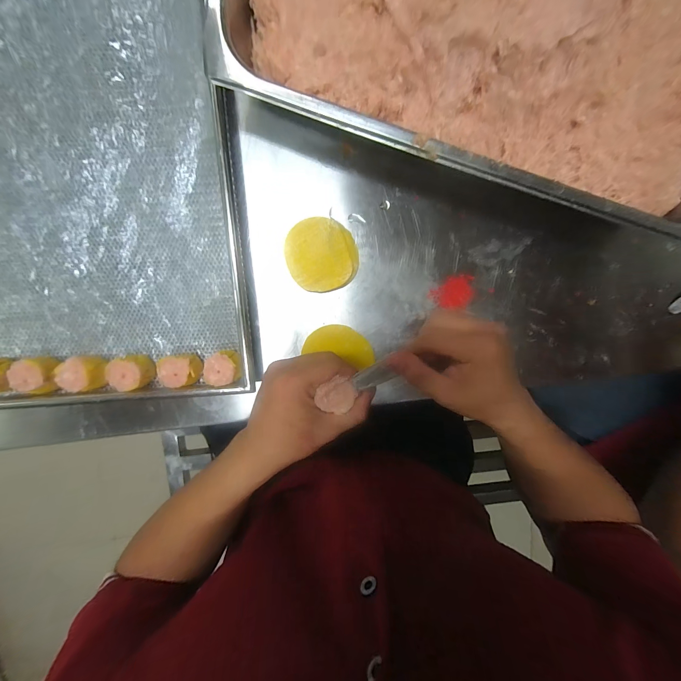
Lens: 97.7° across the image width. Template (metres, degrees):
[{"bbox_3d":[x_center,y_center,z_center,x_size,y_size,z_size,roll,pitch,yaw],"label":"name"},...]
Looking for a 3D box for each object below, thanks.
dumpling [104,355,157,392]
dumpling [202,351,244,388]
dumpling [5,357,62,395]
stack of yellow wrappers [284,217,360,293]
[{"bbox_3d":[-0.225,0.032,0.326,0.039,0.033,0.035,-20,100,-1],"label":"dumpling"},{"bbox_3d":[-0.127,0.030,0.328,0.037,0.036,0.035,-1,99,-4],"label":"dumpling"},{"bbox_3d":[-0.321,0.036,0.323,0.048,0.035,0.039,-12,100,-2],"label":"dumpling"},{"bbox_3d":[-0.020,-0.095,0.332,0.078,0.007,0.077,-10,100,-2],"label":"stack of yellow wrappers"}]

